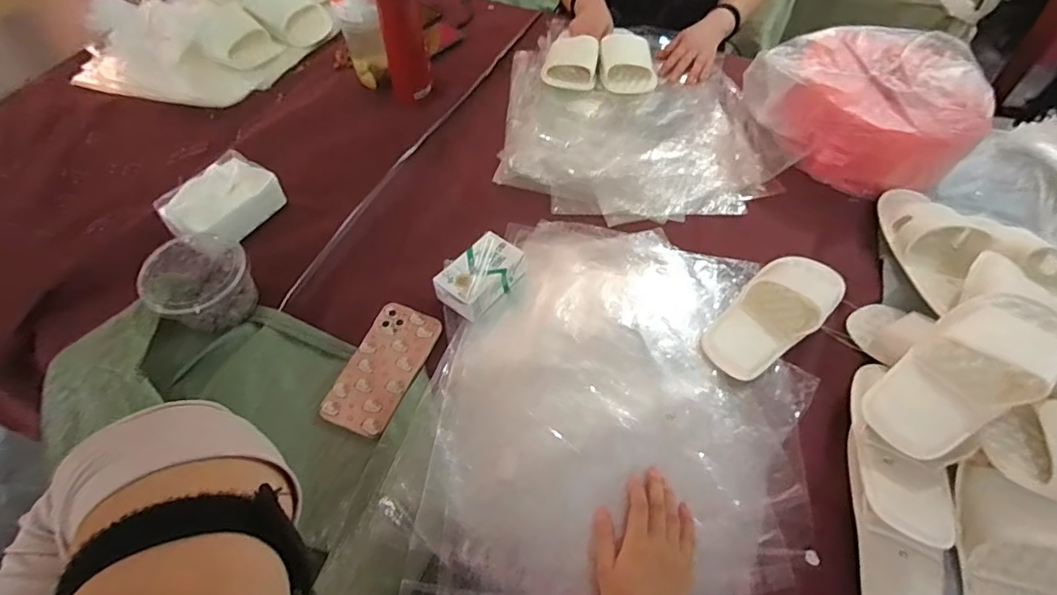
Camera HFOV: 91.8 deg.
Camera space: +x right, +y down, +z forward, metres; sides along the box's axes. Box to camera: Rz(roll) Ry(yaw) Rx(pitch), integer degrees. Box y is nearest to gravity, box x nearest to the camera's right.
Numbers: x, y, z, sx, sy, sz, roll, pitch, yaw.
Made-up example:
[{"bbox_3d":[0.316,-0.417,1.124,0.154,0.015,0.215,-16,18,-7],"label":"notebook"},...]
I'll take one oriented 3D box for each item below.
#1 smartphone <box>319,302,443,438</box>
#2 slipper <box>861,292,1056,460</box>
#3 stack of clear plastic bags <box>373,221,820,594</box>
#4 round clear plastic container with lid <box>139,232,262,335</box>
[{"bbox_3d":[-0.175,0.081,0.617,0.083,0.011,0.166,18,57,11],"label":"smartphone"},{"bbox_3d":[0.452,0.074,0.523,0.232,0.054,0.098,-27,60,-19],"label":"slipper"},{"bbox_3d":[0.106,0.117,0.584,0.405,0.025,0.481,18,59,7],"label":"stack of clear plastic bags"},{"bbox_3d":[-0.399,-0.020,0.630,0.104,0.074,0.112,1,56,-1],"label":"round clear plastic container with lid"}]

